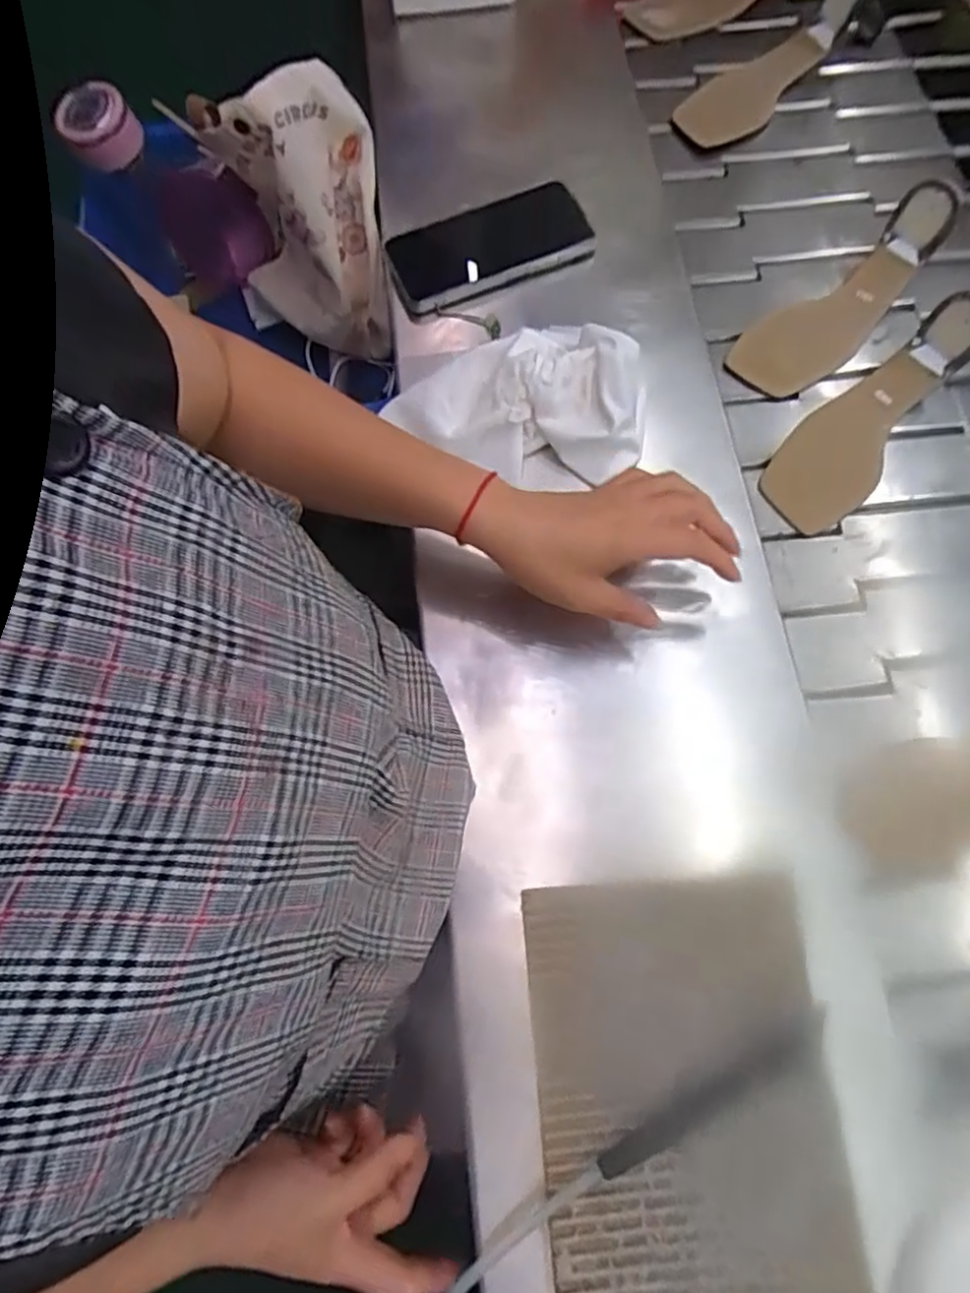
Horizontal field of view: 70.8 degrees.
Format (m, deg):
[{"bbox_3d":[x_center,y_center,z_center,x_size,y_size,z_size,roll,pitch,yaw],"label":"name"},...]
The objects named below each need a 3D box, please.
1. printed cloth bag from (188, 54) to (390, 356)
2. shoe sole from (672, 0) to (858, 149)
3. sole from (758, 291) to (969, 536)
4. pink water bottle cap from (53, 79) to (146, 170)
[{"bbox_3d":[-0.155,-0.364,0.587,0.128,0.204,0.114,-10,73,-5],"label":"printed cloth bag"},{"bbox_3d":[0.276,-0.578,0.669,0.075,0.055,0.239,38,75,9],"label":"shoe sole"},{"bbox_3d":[0.305,-0.180,0.542,0.073,0.057,0.211,42,88,12],"label":"sole"},{"bbox_3d":[-0.336,-0.454,0.596,0.063,0.028,0.068,1,71,-2],"label":"pink water bottle cap"}]

